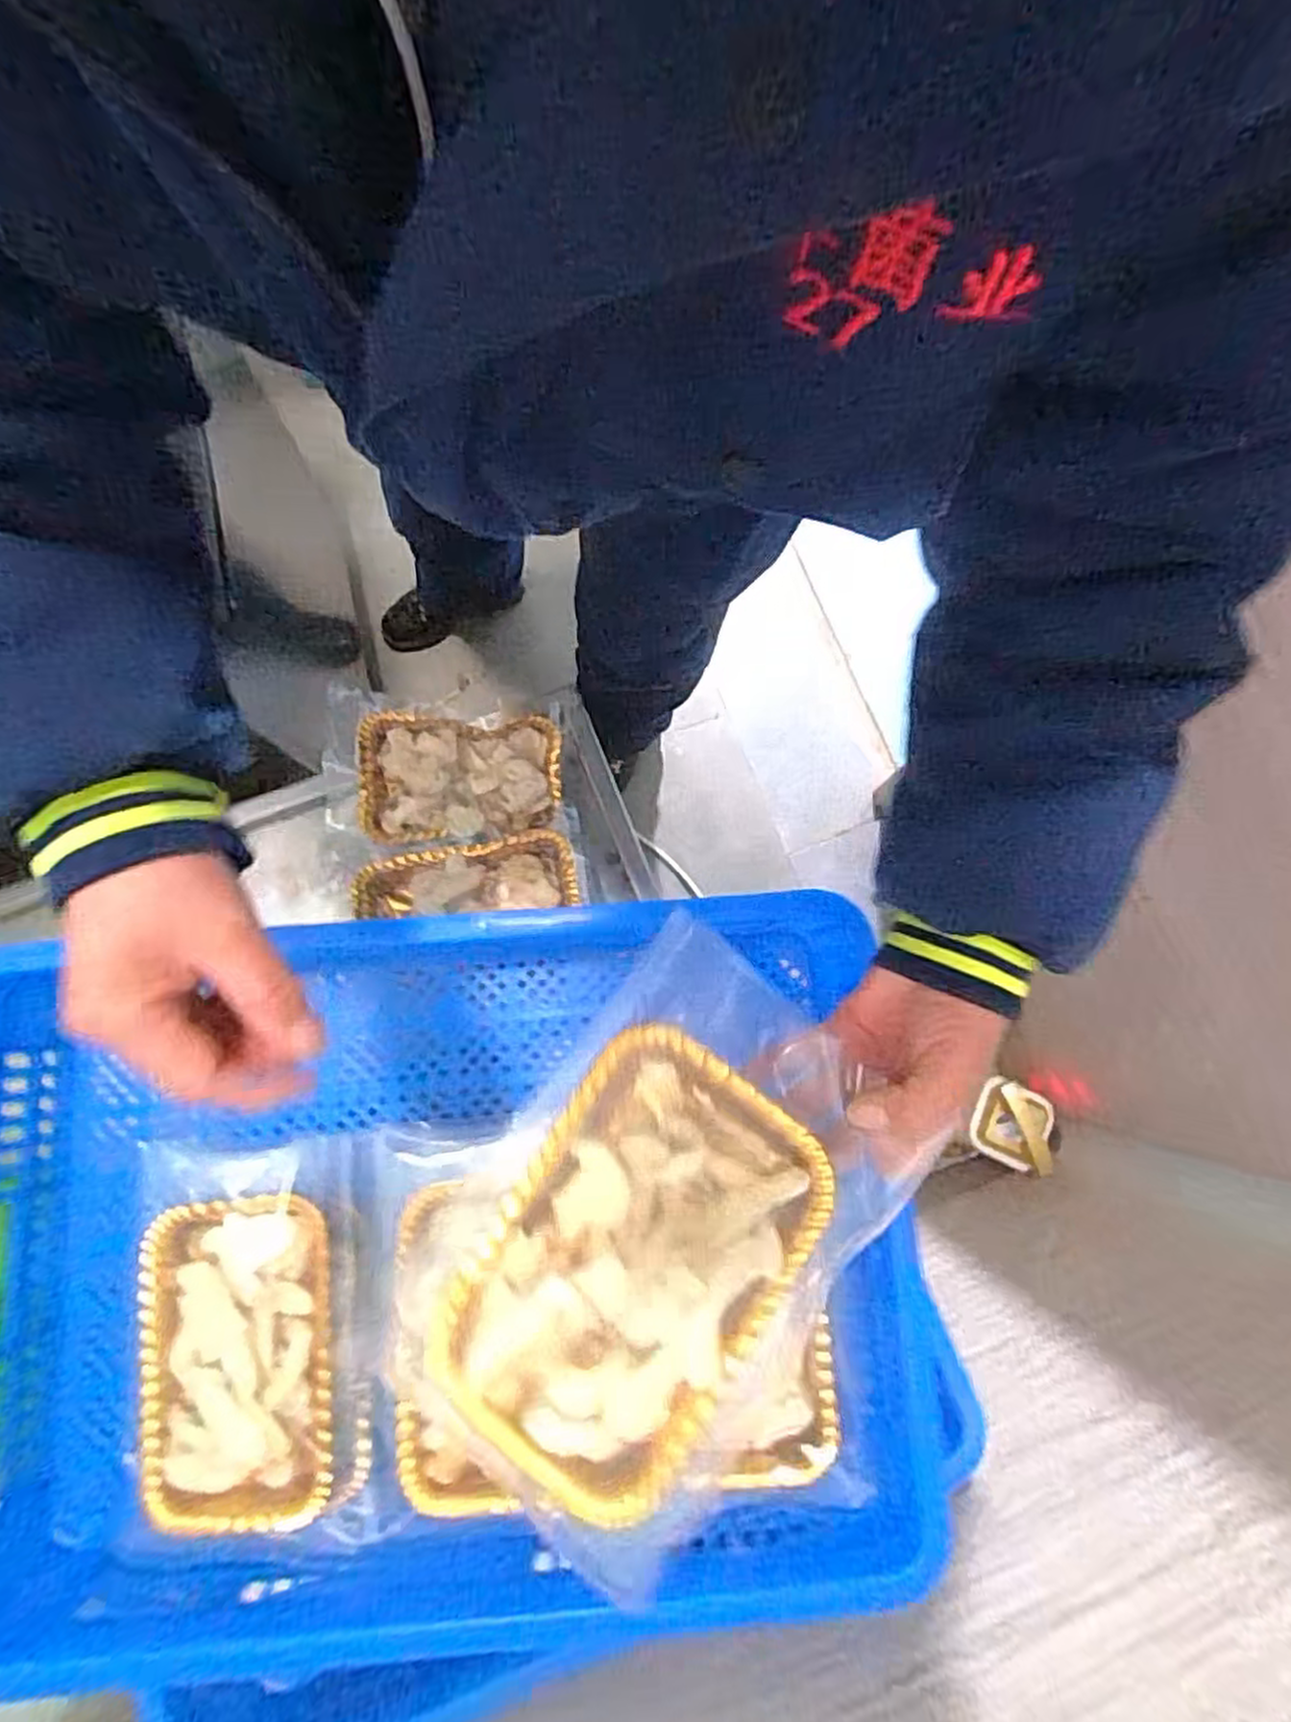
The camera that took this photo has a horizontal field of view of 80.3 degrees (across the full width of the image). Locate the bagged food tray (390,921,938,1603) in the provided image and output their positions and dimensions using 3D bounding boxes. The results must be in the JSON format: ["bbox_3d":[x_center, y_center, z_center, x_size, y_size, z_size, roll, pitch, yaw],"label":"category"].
[{"bbox_3d":[0.004,0.167,0.349,0.146,0.035,0.241,34,87,19],"label":"bagged food tray"}]

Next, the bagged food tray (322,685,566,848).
[{"bbox_3d":[-0.173,-0.073,0.712,0.193,0.045,0.131,4,79,0],"label":"bagged food tray"}]

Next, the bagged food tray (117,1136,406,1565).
[{"bbox_3d":[-0.260,0.313,0.501,0.161,0.054,0.247,-10,80,-2],"label":"bagged food tray"}]

